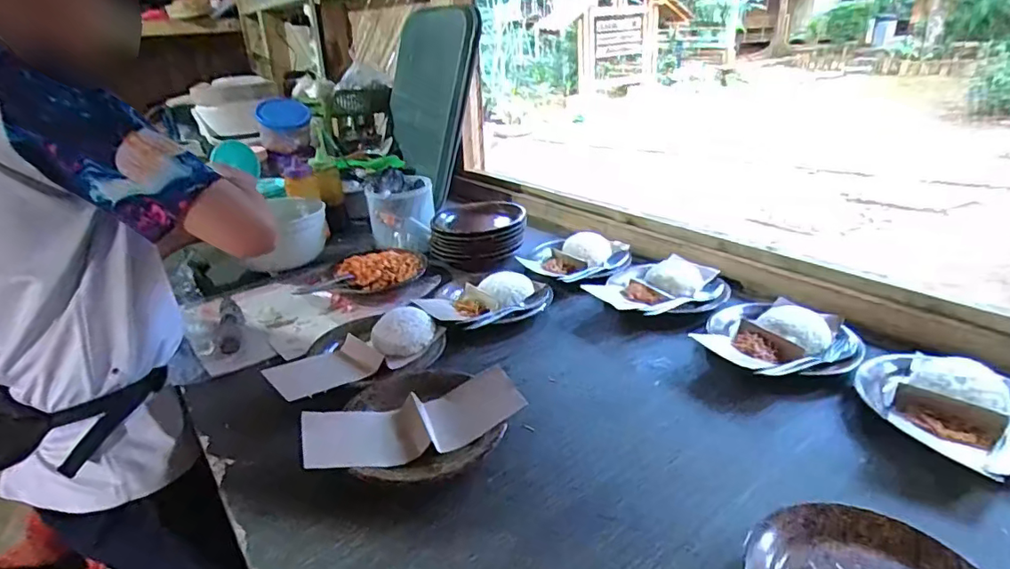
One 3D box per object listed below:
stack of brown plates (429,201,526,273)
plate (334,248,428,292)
[{"bbox_3d":[-0.066,-0.115,1.129,0.189,0.087,0.206,-11,27,-15],"label":"stack of brown plates"},{"bbox_3d":[-0.232,-0.032,1.006,0.164,0.033,0.113,-11,28,-10],"label":"plate"}]

